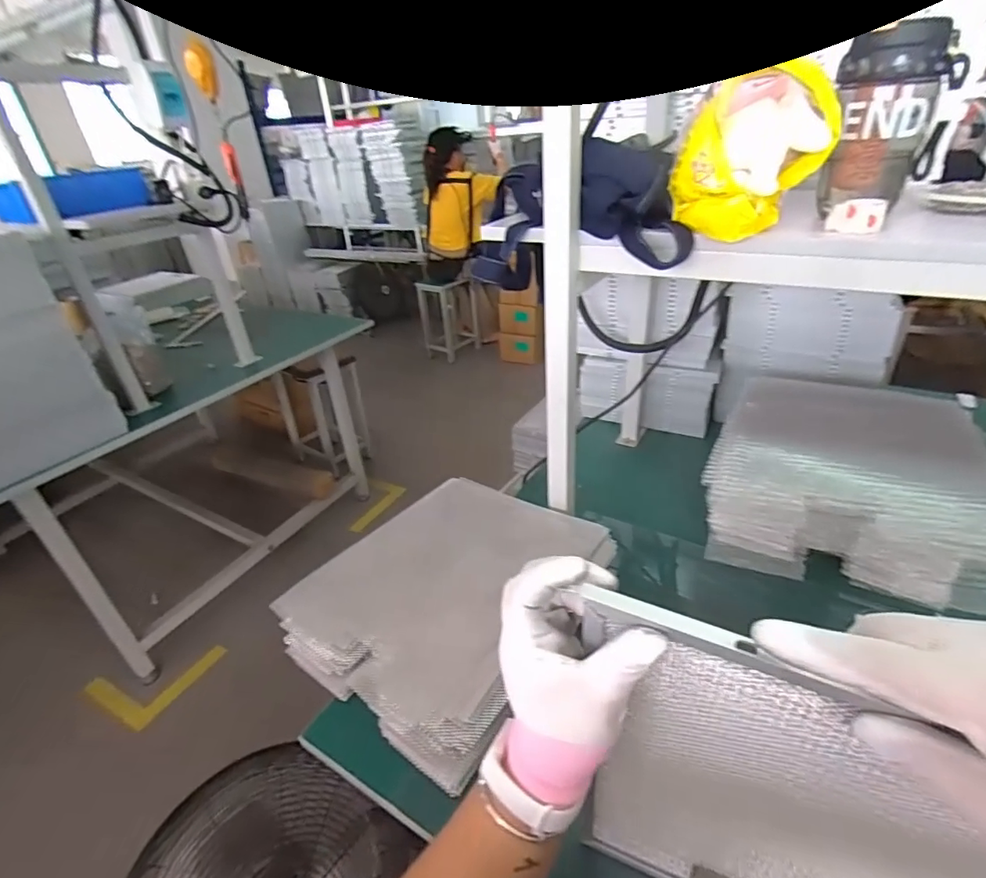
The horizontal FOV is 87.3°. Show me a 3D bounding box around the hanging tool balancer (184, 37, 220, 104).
[{"bbox_3d":[-0.741,-0.940,1.321,0.069,0.122,0.075,-17,34,-19],"label":"hanging tool balancer"}]

